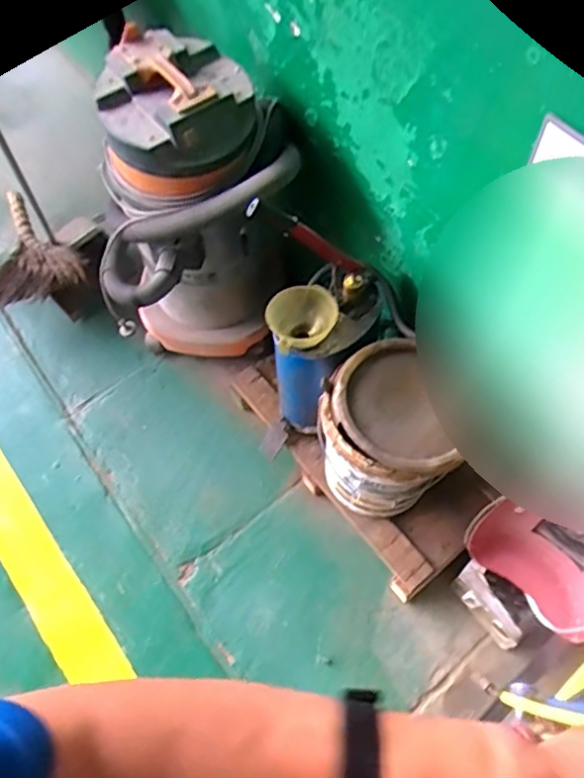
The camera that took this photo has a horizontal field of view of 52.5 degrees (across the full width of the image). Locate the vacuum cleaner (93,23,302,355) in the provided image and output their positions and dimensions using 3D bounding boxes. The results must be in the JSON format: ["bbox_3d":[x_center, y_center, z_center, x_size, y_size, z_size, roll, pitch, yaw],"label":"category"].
[{"bbox_3d":[-0.199,-0.323,1.243,0.399,0.647,0.312,-4,63,-1],"label":"vacuum cleaner"}]

